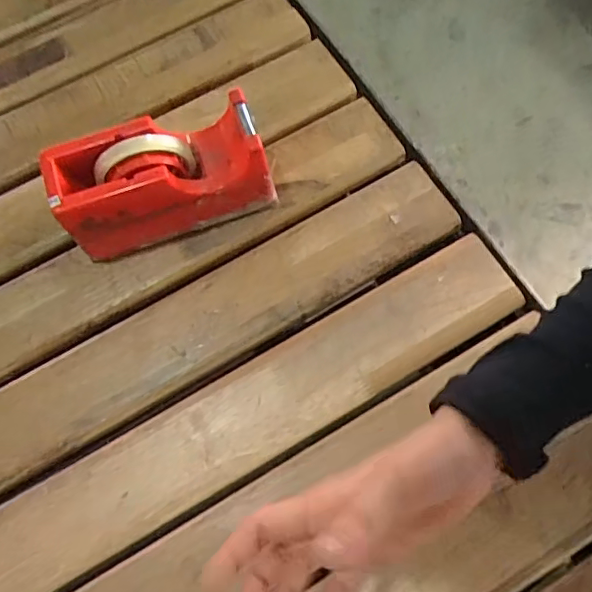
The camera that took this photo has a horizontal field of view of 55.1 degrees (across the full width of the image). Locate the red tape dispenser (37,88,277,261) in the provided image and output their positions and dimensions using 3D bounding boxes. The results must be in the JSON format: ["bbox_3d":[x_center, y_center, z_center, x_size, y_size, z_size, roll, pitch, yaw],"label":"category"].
[{"bbox_3d":[-0.126,-0.110,0.544,0.195,0.106,0.076,-19,71,-5],"label":"red tape dispenser"}]

